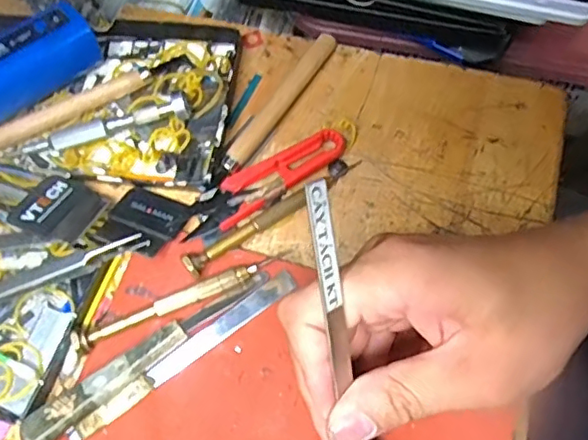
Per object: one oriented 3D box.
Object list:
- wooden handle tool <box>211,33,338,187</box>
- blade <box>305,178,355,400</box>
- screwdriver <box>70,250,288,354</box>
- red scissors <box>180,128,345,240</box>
[{"bbox_3d":[-0.009,-0.063,0.327,0.012,0.016,0.113,30,72,14],"label":"wooden handle tool"},{"bbox_3d":[0.017,0.046,0.218,0.008,0.006,0.129,-10,112,-1],"label":"blade"},{"bbox_3d":[-0.056,0.039,0.288,0.109,0.012,0.011,-24,69,-7],"label":"screwdriver"},{"bbox_3d":[-0.016,-0.020,0.313,0.099,0.010,0.023,-34,70,-10],"label":"red scissors"}]

